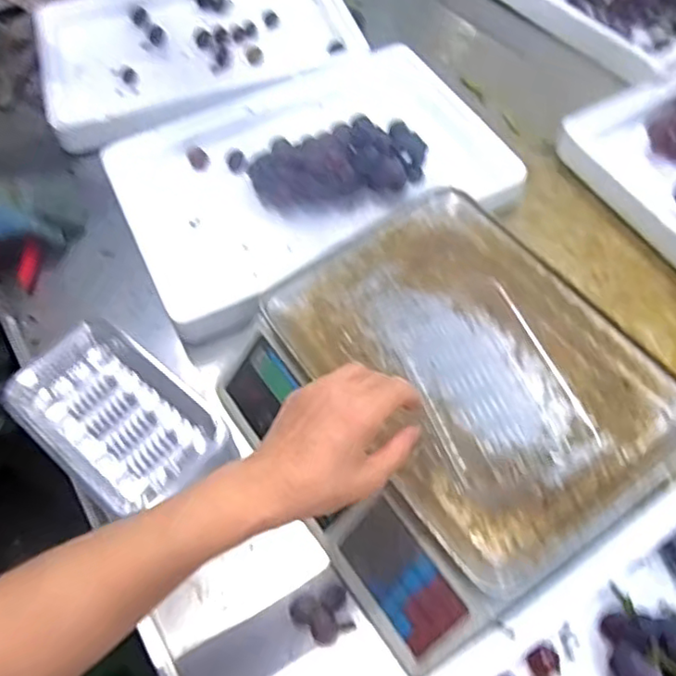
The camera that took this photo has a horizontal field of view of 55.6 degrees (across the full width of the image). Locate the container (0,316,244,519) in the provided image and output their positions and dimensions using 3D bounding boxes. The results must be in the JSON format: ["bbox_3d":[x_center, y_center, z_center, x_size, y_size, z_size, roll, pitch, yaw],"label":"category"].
[{"bbox_3d":[-0.191,0.070,0.561,0.184,0.032,0.115,37,67,23],"label":"container"}]

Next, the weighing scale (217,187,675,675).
[{"bbox_3d":[0.090,0.059,0.578,0.304,0.106,0.333,-31,62,-14],"label":"weighing scale"}]

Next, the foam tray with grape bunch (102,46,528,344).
[{"bbox_3d":[-0.039,-0.224,0.773,0.439,0.087,0.336,-24,60,-11],"label":"foam tray with grape bunch"}]

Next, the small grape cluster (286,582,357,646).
[{"bbox_3d":[-0.013,0.234,0.537,0.048,0.018,0.040,-18,59,-7],"label":"small grape cluster"}]

